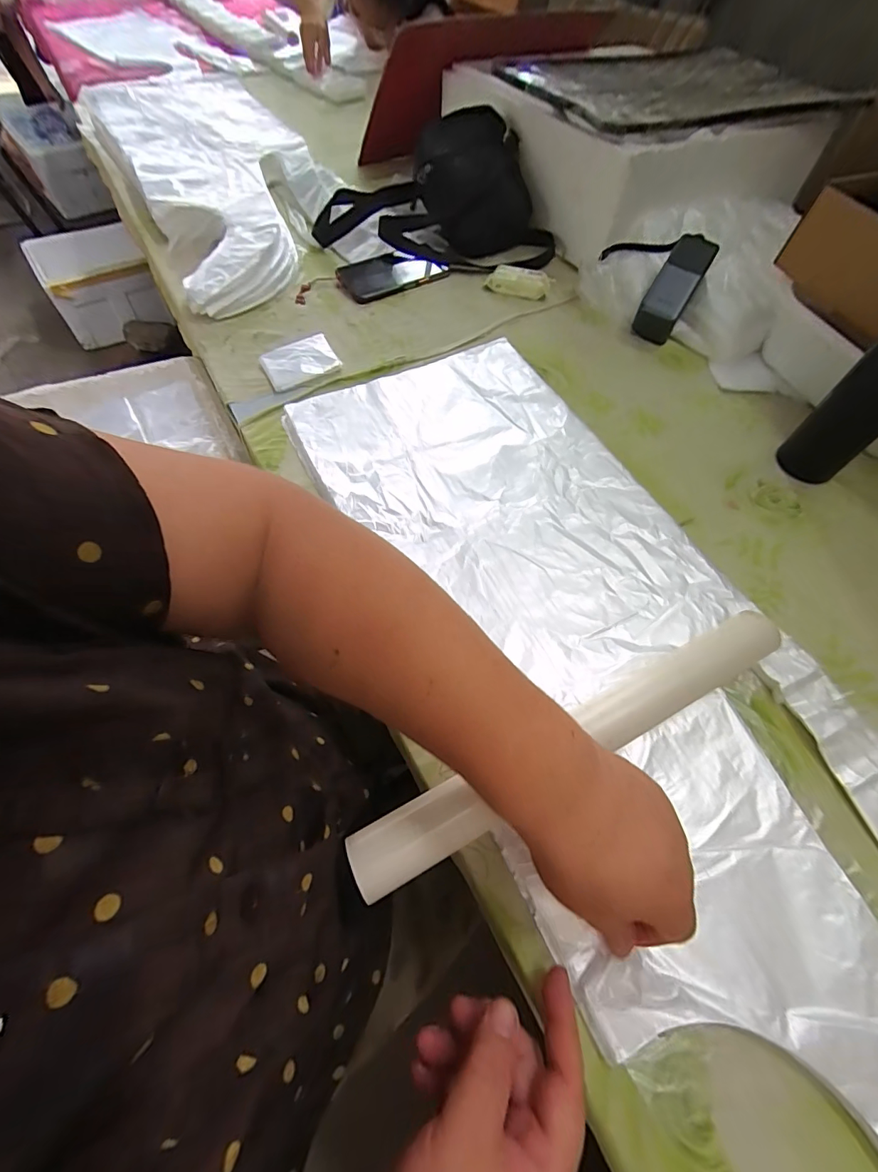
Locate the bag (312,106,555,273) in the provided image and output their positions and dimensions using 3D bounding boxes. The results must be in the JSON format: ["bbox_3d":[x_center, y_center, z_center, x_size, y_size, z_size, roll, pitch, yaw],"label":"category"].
[{"bbox_3d":[-0.005,-0.599,0.682,0.379,0.137,0.183,10,60,3],"label":"bag"}]

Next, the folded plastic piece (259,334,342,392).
[{"bbox_3d":[-0.172,-0.279,0.545,0.088,0.018,0.064,-27,65,-17],"label":"folded plastic piece"}]

